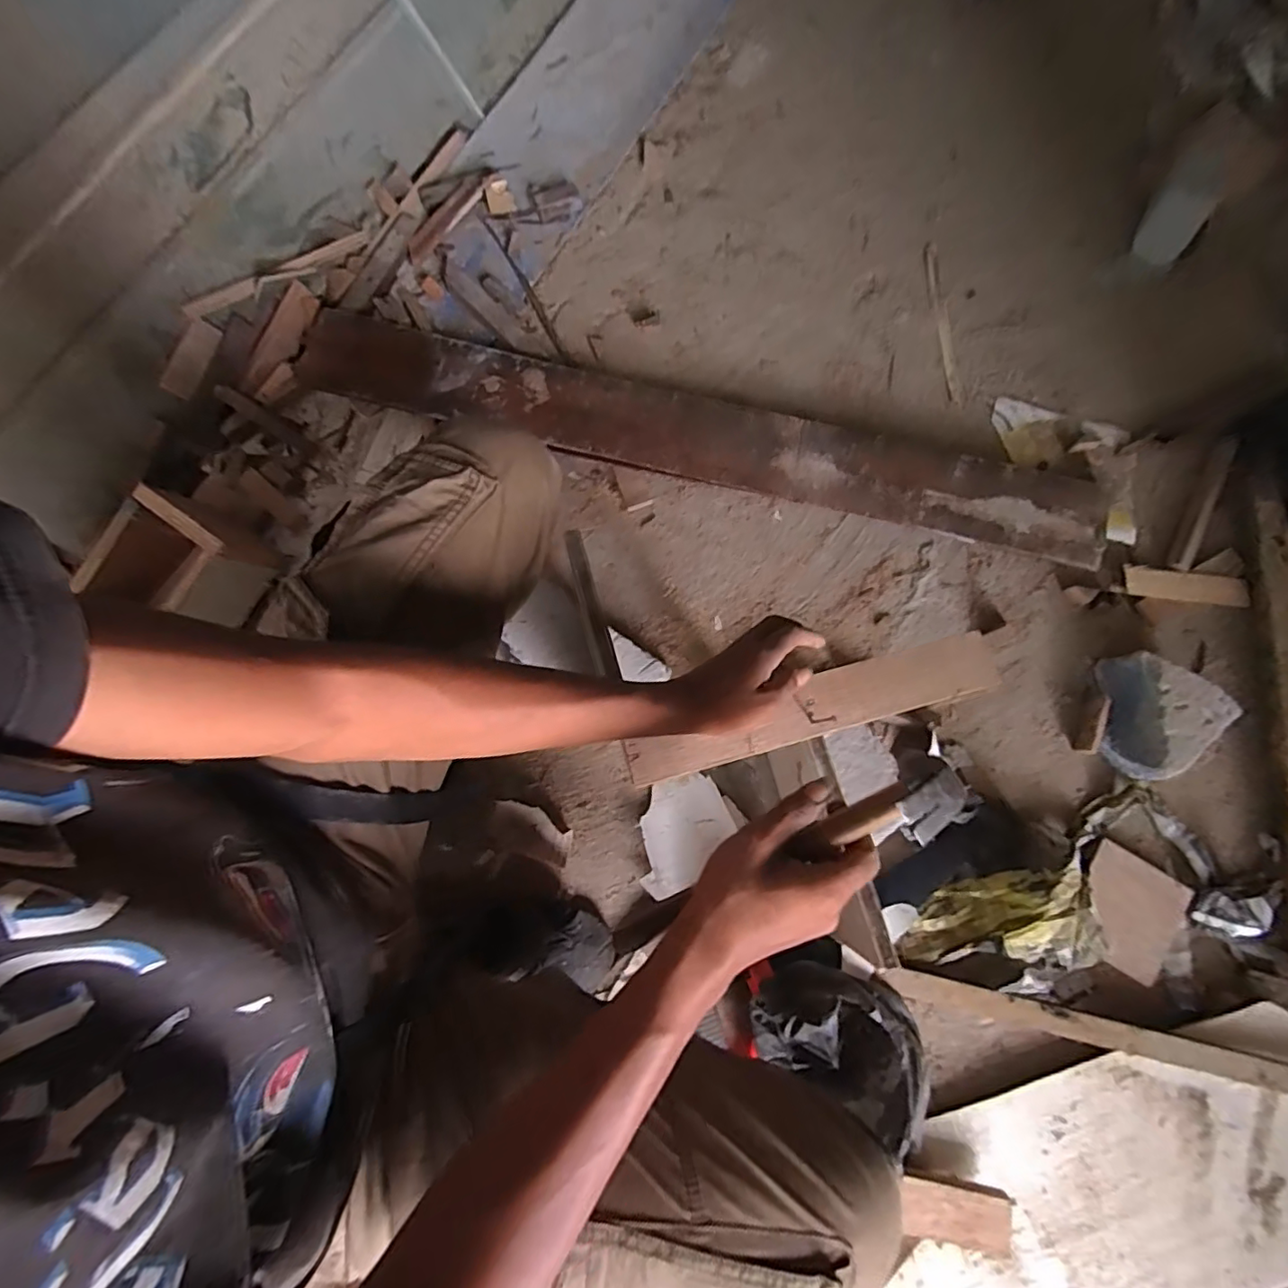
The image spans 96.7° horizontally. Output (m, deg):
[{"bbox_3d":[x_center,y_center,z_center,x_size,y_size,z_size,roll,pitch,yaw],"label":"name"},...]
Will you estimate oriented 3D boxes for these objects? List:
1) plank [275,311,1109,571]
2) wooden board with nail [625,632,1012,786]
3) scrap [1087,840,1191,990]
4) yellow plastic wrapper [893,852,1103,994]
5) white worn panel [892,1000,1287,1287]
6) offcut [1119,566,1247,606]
[{"bbox_3d":[0.079,-0.274,0.761,1.056,0.023,0.128,12,75,0],"label":"plank"},{"bbox_3d":[0.148,0.059,0.501,0.329,0.013,0.055,-17,79,-5],"label":"wooden board with nail"},{"bbox_3d":[0.570,0.314,0.674,0.098,0.017,0.127,32,74,22],"label":"scrap"},{"bbox_3d":[0.409,0.333,0.644,0.218,0.064,0.132,-22,79,-4],"label":"yellow plastic wrapper"},{"bbox_3d":[0.495,0.605,0.610,0.542,0.028,0.261,-18,79,-4],"label":"white worn panel"},{"bbox_3d":[0.726,-0.076,0.766,0.166,0.010,0.042,6,78,2],"label":"offcut"}]

